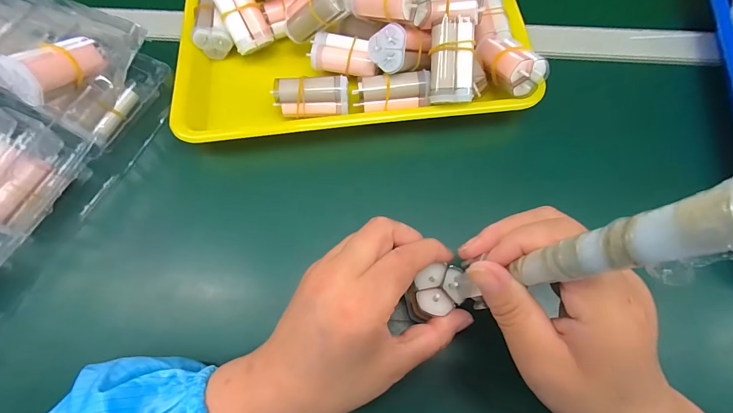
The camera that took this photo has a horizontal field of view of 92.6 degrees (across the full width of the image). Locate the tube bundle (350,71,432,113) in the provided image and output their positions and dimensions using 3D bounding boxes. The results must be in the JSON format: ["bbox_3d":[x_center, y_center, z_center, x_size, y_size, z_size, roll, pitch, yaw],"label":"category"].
[{"bbox_3d":[0.023,-0.107,0.313,0.064,0.025,0.035,-2,68,1],"label":"tube bundle"}]

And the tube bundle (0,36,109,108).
[{"bbox_3d":[-0.246,-0.113,0.279,0.026,0.035,0.070,37,60,15],"label":"tube bundle"}]

